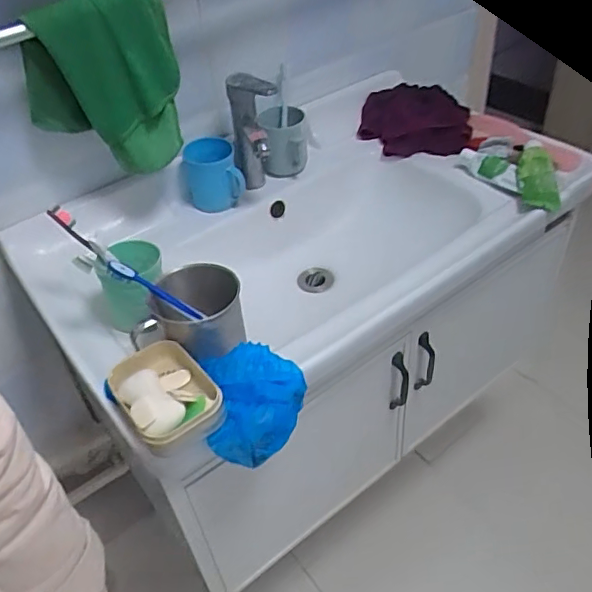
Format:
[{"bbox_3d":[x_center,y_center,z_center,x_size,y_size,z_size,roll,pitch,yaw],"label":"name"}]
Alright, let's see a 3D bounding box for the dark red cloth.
[{"bbox_3d":[0.211,-0.319,1.009,0.187,0.034,0.208,6,45,13],"label":"dark red cloth"}]

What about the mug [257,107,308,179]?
[{"bbox_3d":[-0.021,-0.251,0.920,0.073,0.094,0.091,-7,43,1],"label":"mug"}]

